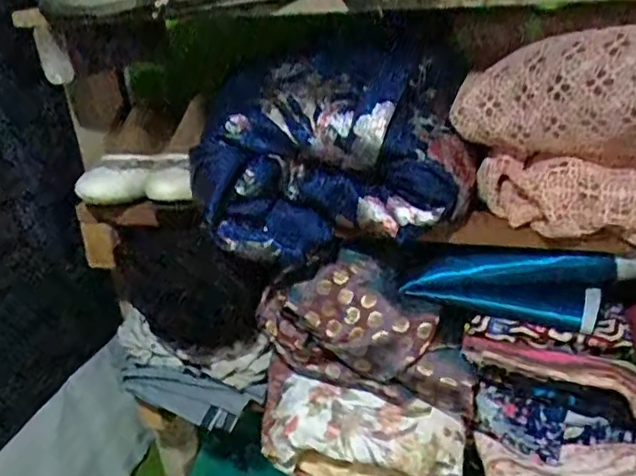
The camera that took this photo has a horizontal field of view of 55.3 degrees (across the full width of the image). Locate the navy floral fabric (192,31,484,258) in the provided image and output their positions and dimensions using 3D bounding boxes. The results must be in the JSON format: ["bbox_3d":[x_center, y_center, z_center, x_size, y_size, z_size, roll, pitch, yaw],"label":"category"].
[{"bbox_3d":[0.016,-0.085,0.577,0.267,0.165,0.109,-6,24,-1],"label":"navy floral fabric"}]

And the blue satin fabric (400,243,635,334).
[{"bbox_3d":[0.201,0.046,0.597,0.227,0.074,0.033,1,25,15],"label":"blue satin fabric"}]

